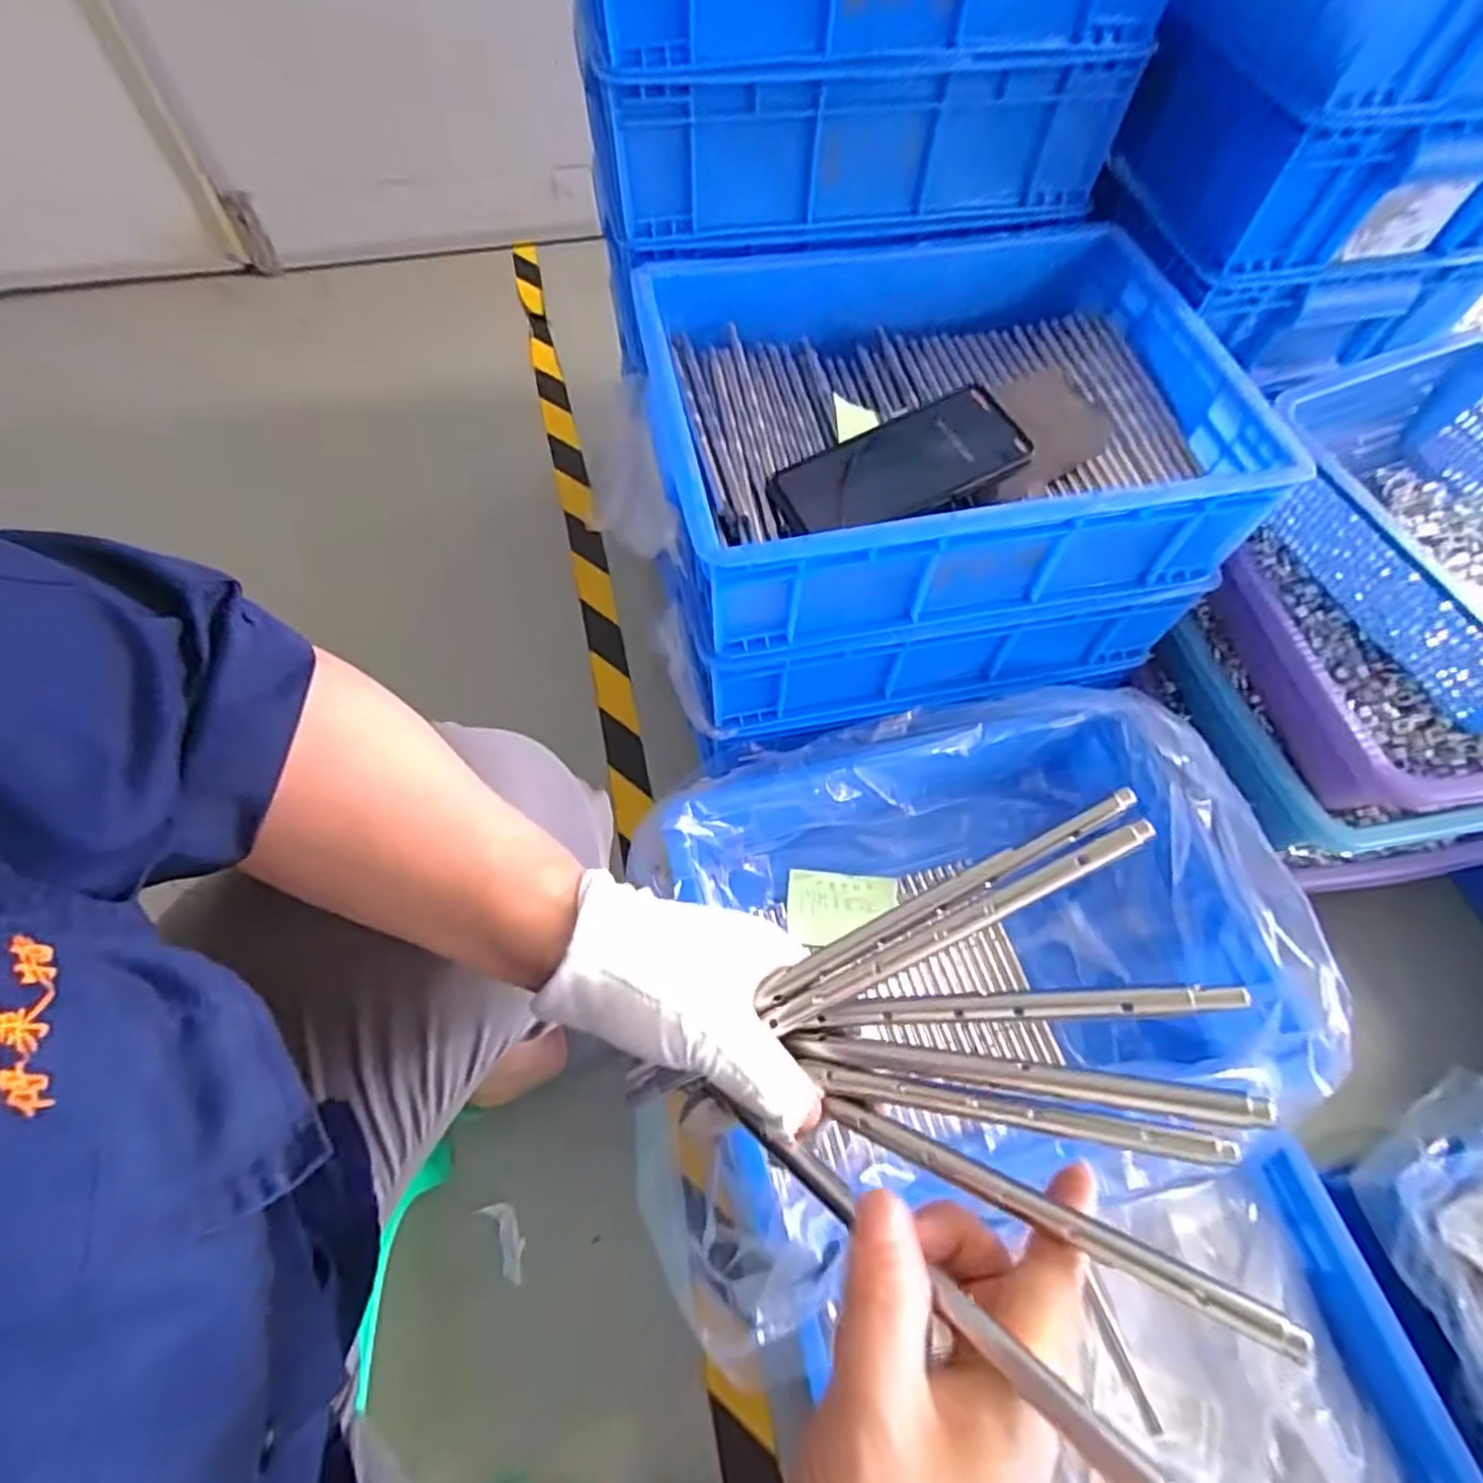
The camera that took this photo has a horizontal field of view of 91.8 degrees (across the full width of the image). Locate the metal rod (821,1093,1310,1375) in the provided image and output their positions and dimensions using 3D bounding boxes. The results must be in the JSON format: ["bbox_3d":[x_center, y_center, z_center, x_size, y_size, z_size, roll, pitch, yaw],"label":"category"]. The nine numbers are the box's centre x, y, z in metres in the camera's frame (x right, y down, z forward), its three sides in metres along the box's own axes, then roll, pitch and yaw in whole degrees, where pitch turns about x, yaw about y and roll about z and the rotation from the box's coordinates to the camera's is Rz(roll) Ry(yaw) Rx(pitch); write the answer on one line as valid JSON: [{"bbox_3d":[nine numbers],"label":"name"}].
[{"bbox_3d":[0.086,0.140,0.218,0.134,0.004,0.010,11,59,35],"label":"metal rod"}]

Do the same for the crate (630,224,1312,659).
[{"bbox_3d":[0.140,-0.245,0.553,0.393,0.109,0.307,-10,62,-6],"label":"crate"}]

